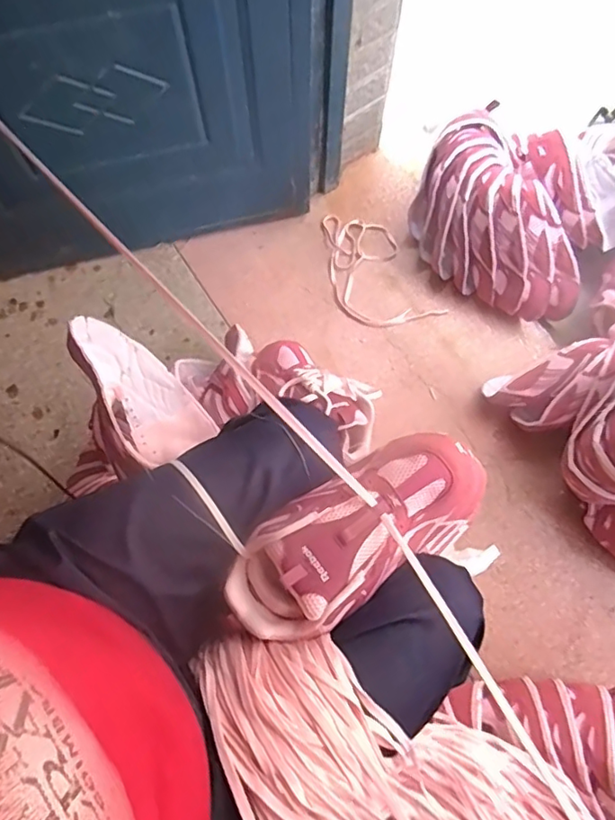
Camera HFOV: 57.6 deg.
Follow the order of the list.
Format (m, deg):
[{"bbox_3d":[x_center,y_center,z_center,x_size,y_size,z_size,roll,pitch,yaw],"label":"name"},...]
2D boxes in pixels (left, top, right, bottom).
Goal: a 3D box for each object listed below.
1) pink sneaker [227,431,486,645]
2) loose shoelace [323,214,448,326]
[{"bbox_3d":[0.050,0.116,0.523,0.259,0.084,0.107,-30,74,-14],"label":"pink sneaker"},{"bbox_3d":[0.115,-0.272,1.076,0.169,0.011,0.279,-25,73,-8],"label":"loose shoelace"}]

